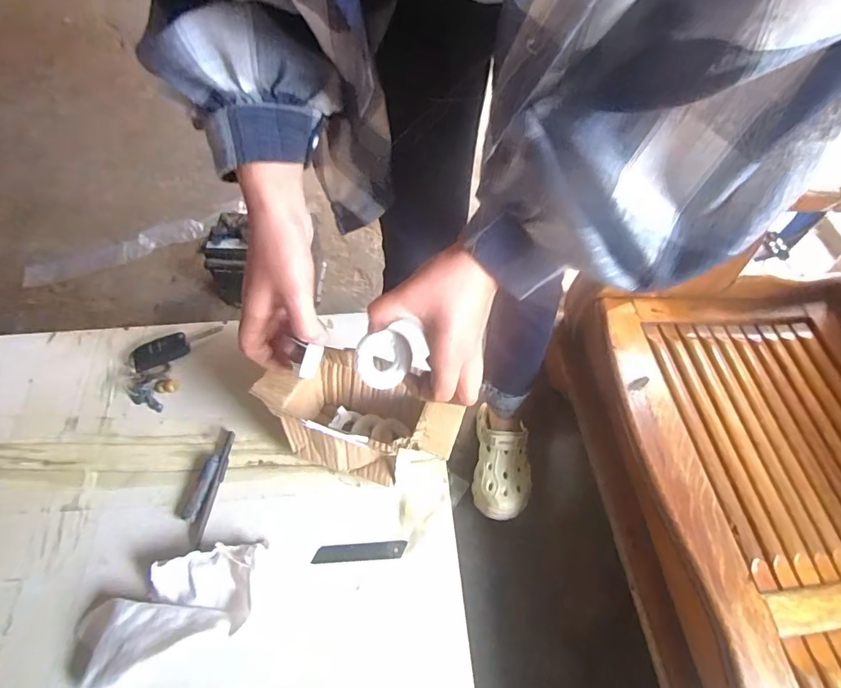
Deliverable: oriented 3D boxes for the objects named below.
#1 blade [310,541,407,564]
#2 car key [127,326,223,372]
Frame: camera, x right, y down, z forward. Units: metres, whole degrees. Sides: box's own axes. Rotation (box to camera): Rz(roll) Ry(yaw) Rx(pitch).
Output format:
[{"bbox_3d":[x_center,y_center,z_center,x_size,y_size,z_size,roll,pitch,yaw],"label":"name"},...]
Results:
[{"bbox_3d":[-0.064,0.219,0.504,0.095,0.004,0.017,-3,57,-3],"label":"blade"},{"bbox_3d":[-0.318,0.001,0.617,0.116,0.014,0.034,-29,62,-18],"label":"car key"}]

